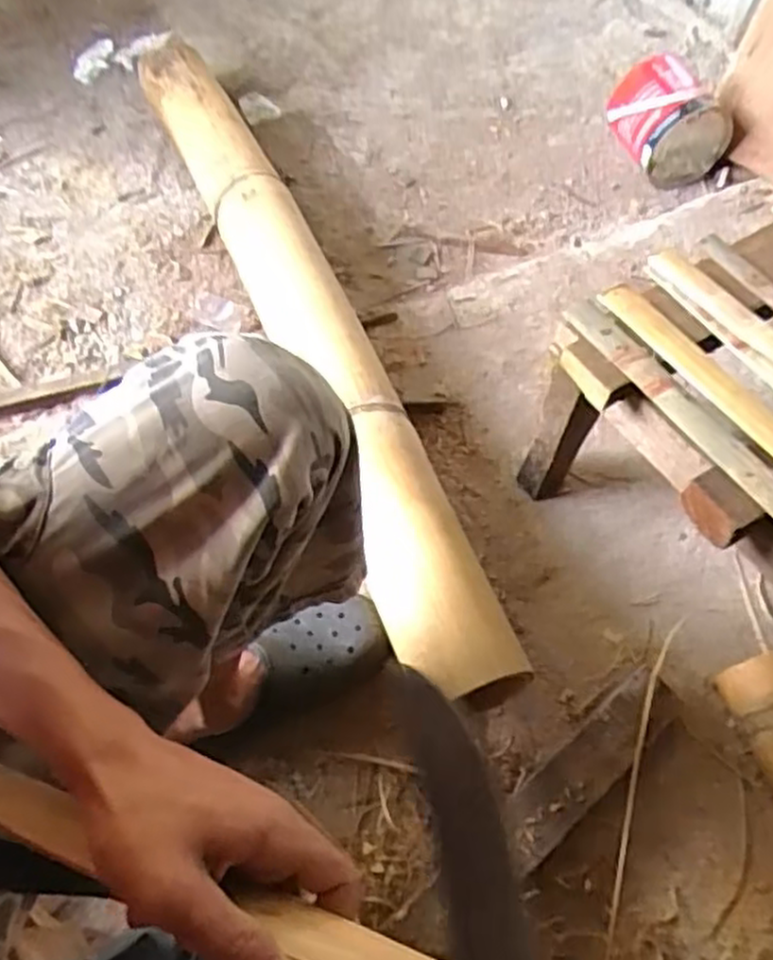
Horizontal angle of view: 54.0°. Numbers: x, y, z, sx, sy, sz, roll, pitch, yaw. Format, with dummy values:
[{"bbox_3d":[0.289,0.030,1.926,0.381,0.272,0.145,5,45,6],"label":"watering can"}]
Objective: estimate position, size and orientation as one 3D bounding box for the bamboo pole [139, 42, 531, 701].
[{"bbox_3d":[-0.136,-0.259,1.037,0.141,0.091,1.209,-19,63,-13],"label":"bamboo pole"}]

